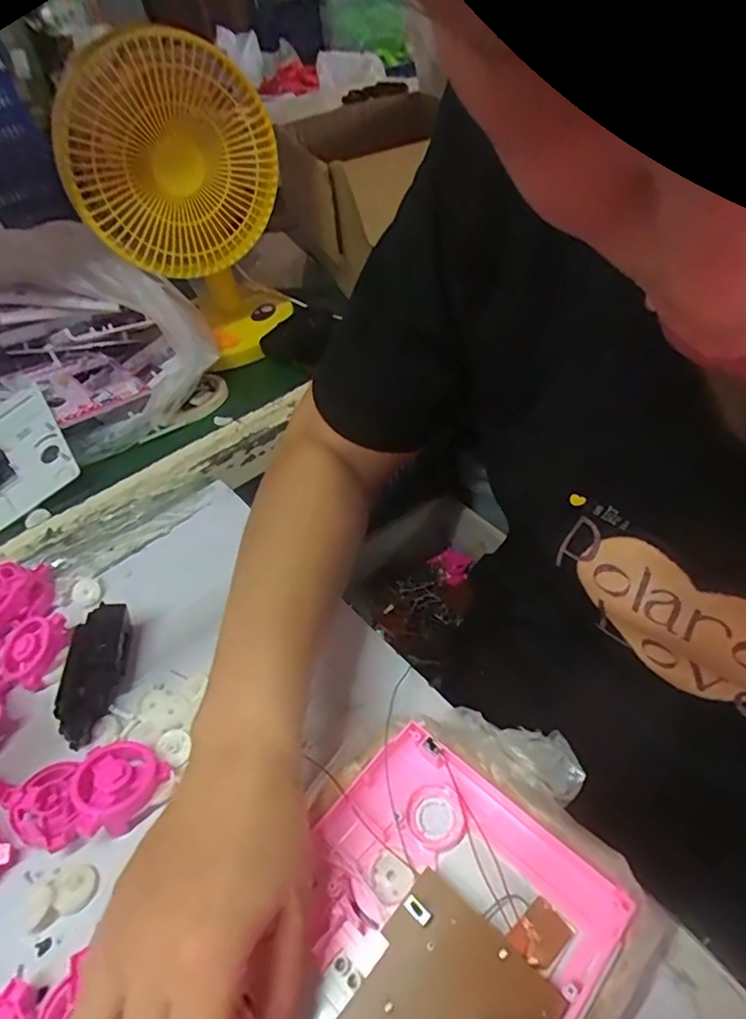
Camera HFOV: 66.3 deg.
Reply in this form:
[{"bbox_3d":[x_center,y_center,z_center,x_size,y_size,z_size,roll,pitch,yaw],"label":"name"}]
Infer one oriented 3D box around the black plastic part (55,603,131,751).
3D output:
[{"bbox_3d":[-0.200,0.114,0.403,0.036,0.031,0.097,-1,59,6],"label":"black plastic part"}]

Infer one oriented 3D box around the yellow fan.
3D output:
[{"bbox_3d":[-0.203,-0.331,0.653,0.195,0.321,0.162,-13,44,-4],"label":"yellow fan"}]

